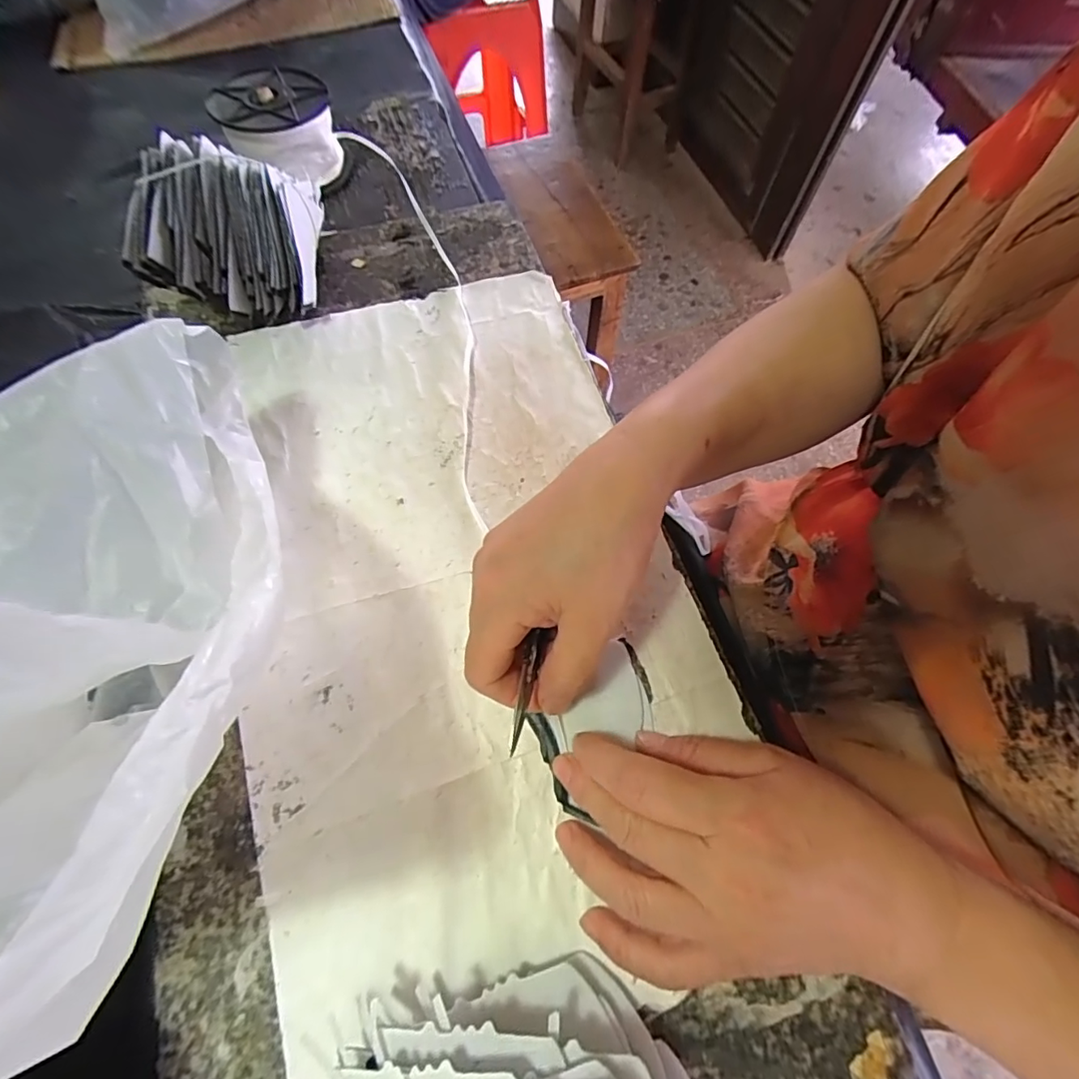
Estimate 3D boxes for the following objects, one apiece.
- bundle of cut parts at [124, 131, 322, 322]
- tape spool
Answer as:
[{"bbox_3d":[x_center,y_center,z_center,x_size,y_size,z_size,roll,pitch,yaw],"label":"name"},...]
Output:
[{"bbox_3d":[-0.211,-0.211,0.363,0.109,0.080,0.095,0,66,-2],"label":"bundle of cut parts"},{"bbox_3d":[-0.210,-0.331,0.429,0.085,0.062,0.079,1,66,-2],"label":"tape spool"}]

